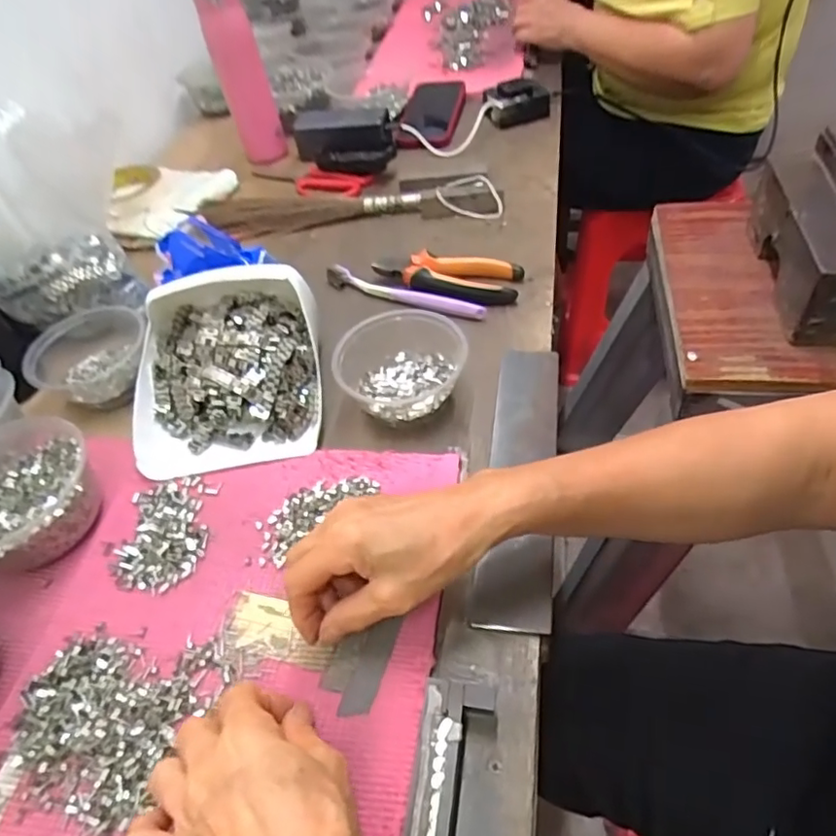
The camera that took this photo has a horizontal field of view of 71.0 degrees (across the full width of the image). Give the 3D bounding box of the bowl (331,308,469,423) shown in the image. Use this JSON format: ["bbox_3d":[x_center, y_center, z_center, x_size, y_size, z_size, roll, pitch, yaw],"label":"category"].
[{"bbox_3d":[-0.017,-0.047,0.491,0.106,0.048,0.105,-5,48,6],"label":"bowl"}]

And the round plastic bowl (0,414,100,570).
[{"bbox_3d":[-0.306,0.056,0.440,0.142,0.045,0.122,32,61,31],"label":"round plastic bowl"}]

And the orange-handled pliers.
[{"bbox_3d":[0.026,-0.141,0.590,0.150,0.018,0.066,4,49,13],"label":"orange-handled pliers"}]

